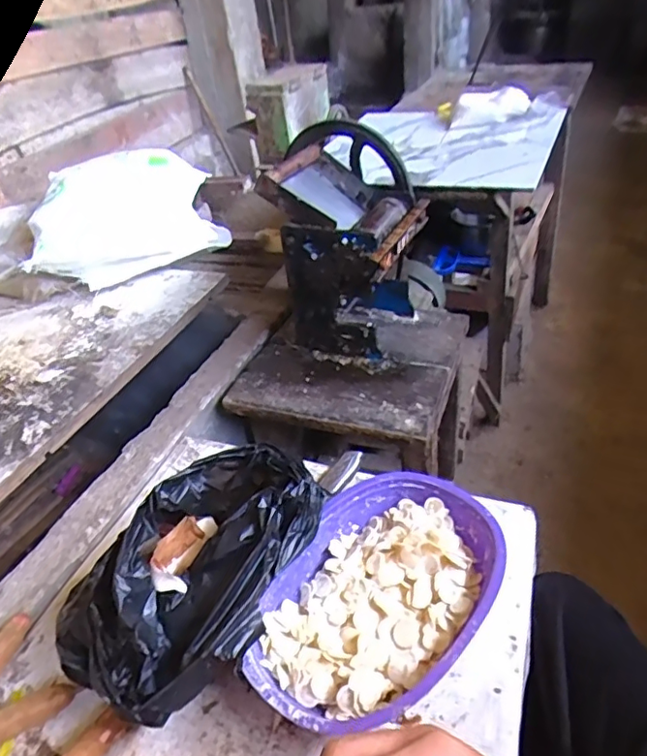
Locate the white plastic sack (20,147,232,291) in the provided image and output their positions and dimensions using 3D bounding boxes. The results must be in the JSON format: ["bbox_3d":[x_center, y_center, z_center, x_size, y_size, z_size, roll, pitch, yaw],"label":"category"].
[{"bbox_3d":[-0.496,-0.428,1.409,0.433,0.220,0.468,-20,40,-9],"label":"white plastic sack"}]

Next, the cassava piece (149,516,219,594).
[{"bbox_3d":[-0.159,0.195,0.637,0.046,0.045,0.122,3,20,12],"label":"cassava piece"}]

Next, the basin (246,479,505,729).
[{"bbox_3d":[0.061,0.235,0.596,0.203,0.071,0.302,21,44,31],"label":"basin"}]

